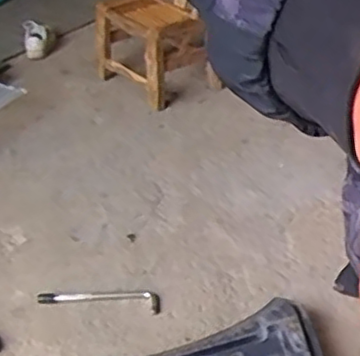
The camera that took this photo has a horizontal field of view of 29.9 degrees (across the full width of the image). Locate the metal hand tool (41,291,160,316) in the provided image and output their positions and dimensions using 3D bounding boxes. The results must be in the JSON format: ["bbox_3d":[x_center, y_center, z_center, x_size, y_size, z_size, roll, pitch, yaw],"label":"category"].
[{"bbox_3d":[-0.193,0.286,1.618,0.286,0.018,0.066,1,35,5],"label":"metal hand tool"}]

